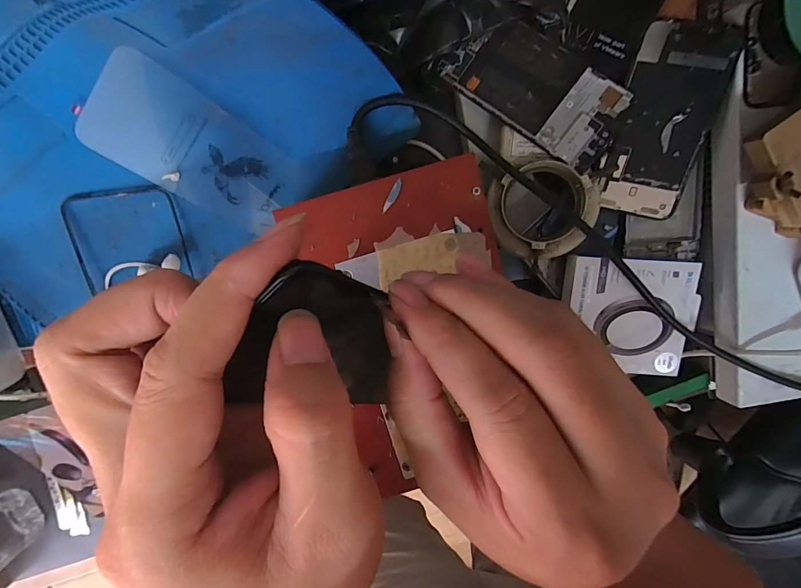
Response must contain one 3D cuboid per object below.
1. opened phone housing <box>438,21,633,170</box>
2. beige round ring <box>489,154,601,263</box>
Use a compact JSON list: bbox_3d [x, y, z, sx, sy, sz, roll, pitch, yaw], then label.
[{"bbox_3d":[0.112,-0.172,0.312,0.146,0.008,0.070,36,94,8],"label":"opened phone housing"},{"bbox_3d":[0.118,-0.071,0.320,0.084,0.028,0.081,0,98,-4],"label":"beige round ring"}]

